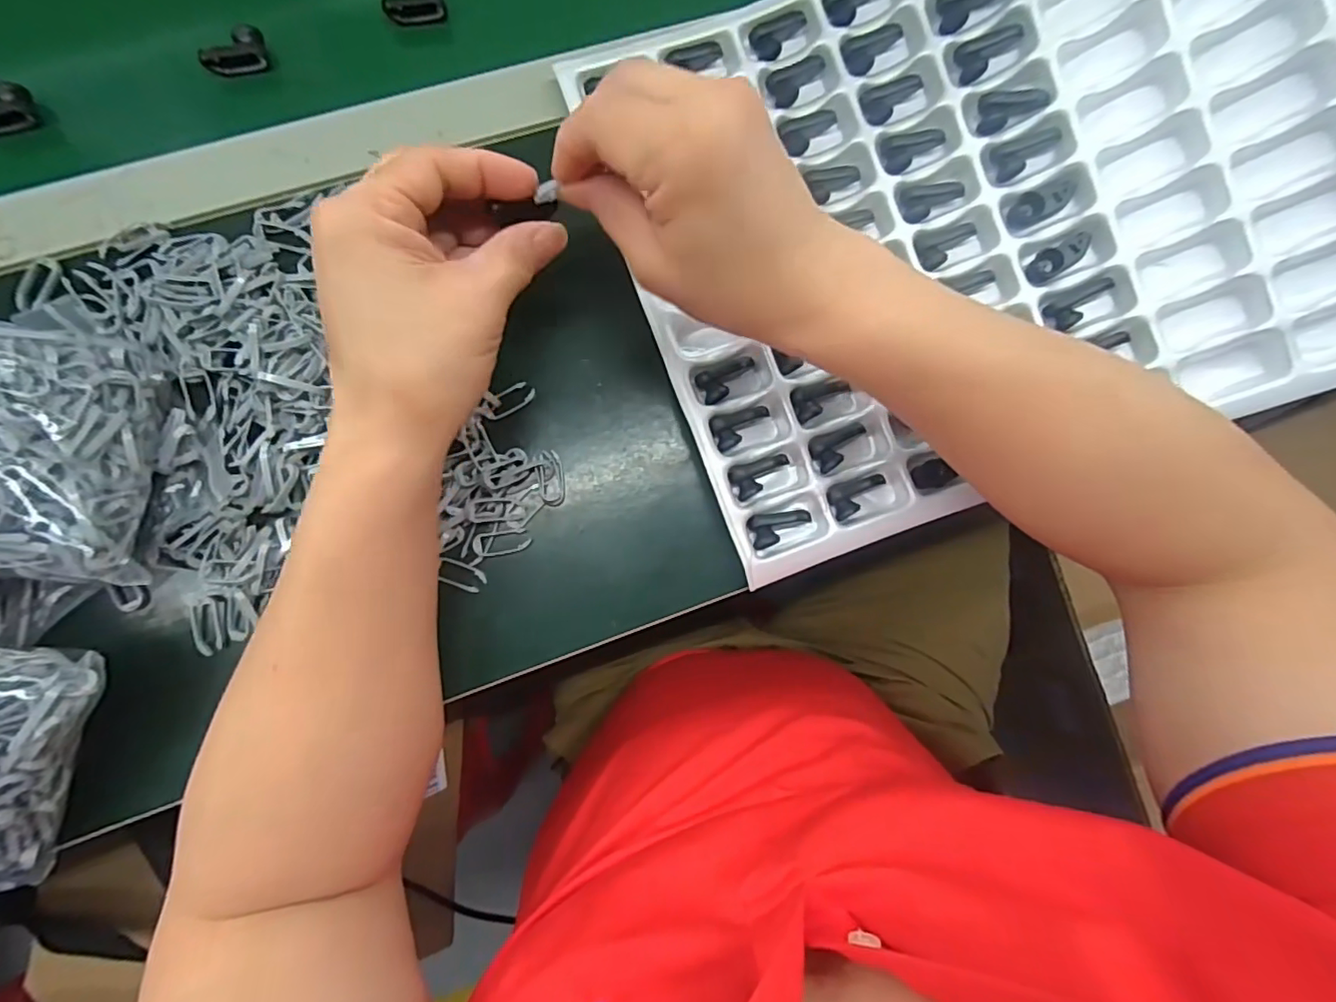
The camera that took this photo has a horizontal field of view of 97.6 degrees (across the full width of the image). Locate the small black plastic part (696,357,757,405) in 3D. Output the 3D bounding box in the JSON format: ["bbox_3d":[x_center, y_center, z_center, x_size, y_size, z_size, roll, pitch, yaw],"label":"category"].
[{"bbox_3d":[0.035,-0.069,0.336,0.035,0.008,0.018,-19,87,-7],"label":"small black plastic part"}]

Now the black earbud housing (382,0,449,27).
[{"bbox_3d":[-0.152,-0.299,0.350,0.035,0.016,0.016,-17,87,-7],"label":"black earbud housing"}]

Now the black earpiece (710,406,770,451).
[{"bbox_3d":[0.043,-0.042,0.334,0.035,0.005,0.020,-16,87,-7],"label":"black earpiece"}]

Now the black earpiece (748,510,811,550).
[{"bbox_3d":[0.064,0.016,0.332,0.035,0.007,0.019,-8,86,-6],"label":"black earpiece"}]

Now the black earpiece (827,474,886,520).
[{"bbox_3d":[0.110,-0.004,0.336,0.033,0.008,0.019,-23,88,-7],"label":"black earpiece"}]

